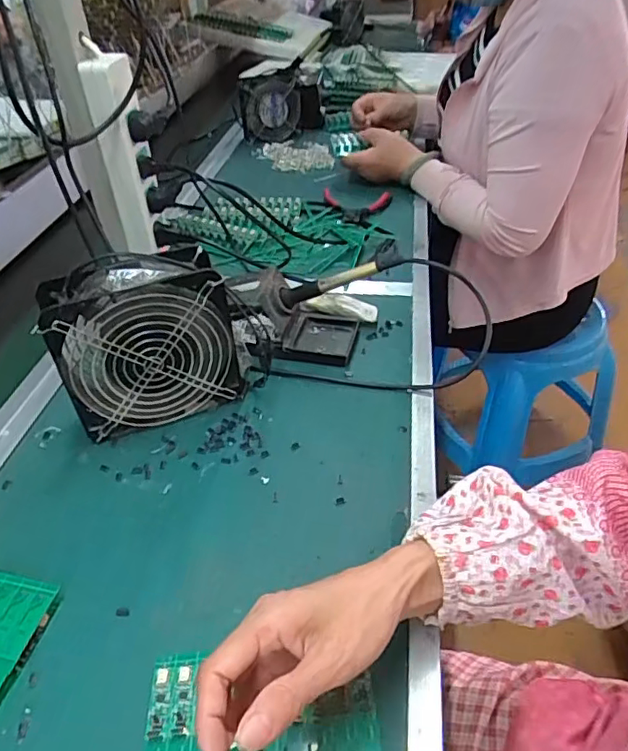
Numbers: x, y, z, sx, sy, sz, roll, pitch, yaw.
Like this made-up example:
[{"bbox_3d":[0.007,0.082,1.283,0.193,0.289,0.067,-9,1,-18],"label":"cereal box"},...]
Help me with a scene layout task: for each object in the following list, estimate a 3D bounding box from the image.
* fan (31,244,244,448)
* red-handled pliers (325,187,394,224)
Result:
[{"bbox_3d":[-0.148,-0.030,0.513,0.159,0.152,0.060,-17,42,-16],"label":"fan"},{"bbox_3d":[0.071,-0.270,0.888,0.106,0.017,0.092,0,41,2],"label":"red-handled pliers"}]

